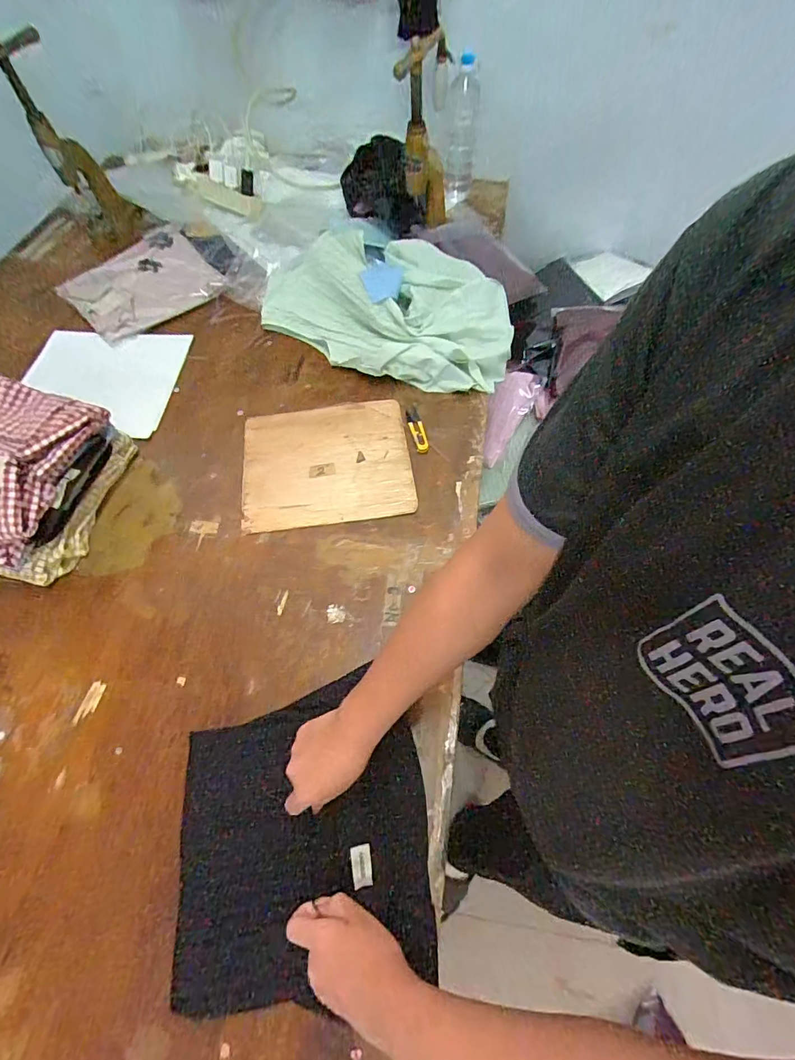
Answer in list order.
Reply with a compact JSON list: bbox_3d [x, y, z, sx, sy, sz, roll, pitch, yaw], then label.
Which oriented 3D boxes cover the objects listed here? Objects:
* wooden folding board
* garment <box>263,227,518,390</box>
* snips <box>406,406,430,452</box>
[{"bbox_3d":[-0.122,-0.120,0.764,0.284,0.012,0.246,-7,63,-4],"label":"wooden folding board"},{"bbox_3d":[-0.018,-0.462,0.904,0.509,0.095,0.342,14,63,7],"label":"garment"},{"bbox_3d":[0.036,-0.180,0.795,0.025,0.009,0.099,-13,63,-7],"label":"snips"}]

